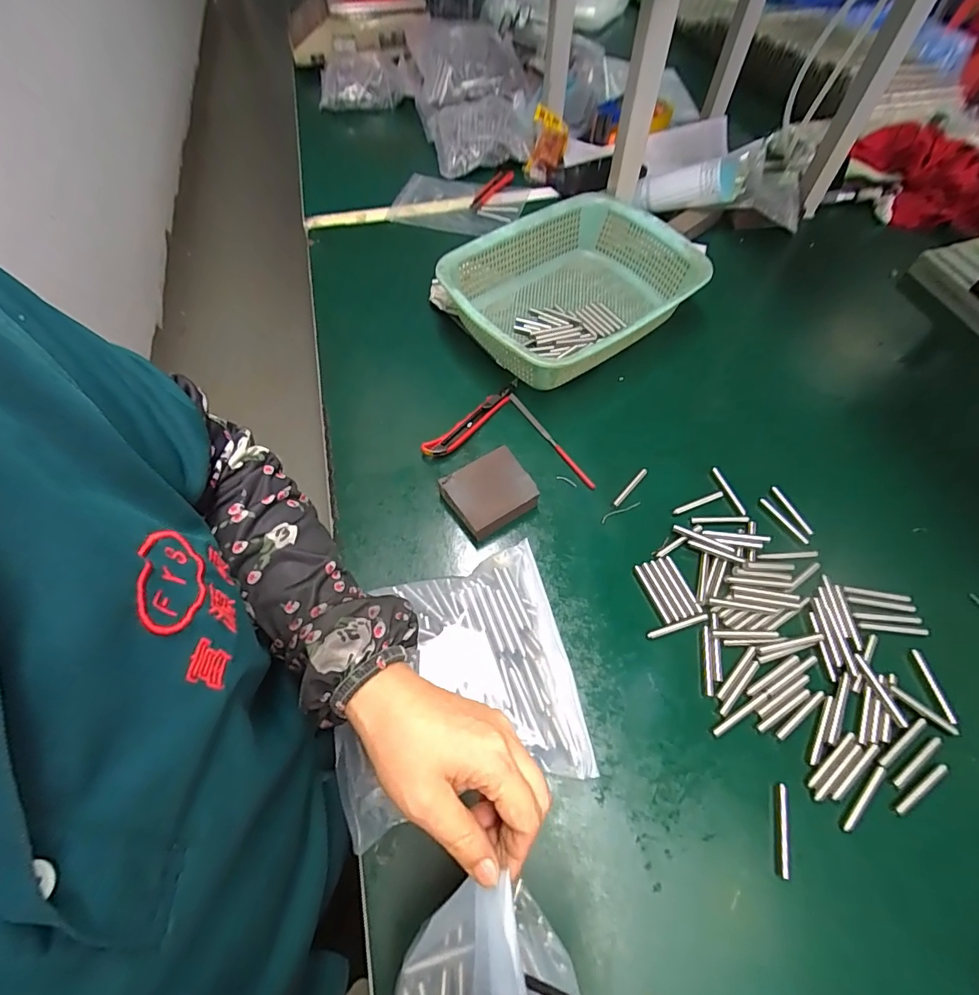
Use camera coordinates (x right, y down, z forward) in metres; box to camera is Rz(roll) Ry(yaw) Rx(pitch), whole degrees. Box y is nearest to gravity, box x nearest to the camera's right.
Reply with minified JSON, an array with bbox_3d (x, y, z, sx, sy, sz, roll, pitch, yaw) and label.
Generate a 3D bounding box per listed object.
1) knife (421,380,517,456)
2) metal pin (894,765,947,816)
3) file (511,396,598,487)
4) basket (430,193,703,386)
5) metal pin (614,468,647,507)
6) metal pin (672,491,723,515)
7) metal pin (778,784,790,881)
[{"bbox_3d":[-0.016,-0.090,0.535,0.022,0.016,0.143,40,69,22],"label":"knife"},{"bbox_3d":[0.329,0.222,0.362,0.058,0.004,0.007,-28,63,-14],"label":"metal pin"},{"bbox_3d":[0.068,-0.065,0.530,0.010,0.006,0.149,-30,63,-15],"label":"file"},{"bbox_3d":[0.107,-0.258,0.595,0.306,0.087,0.223,-39,66,-19],"label":"basket"},{"bbox_3d":[0.148,-0.011,0.498,0.007,0.004,0.058,37,67,20],"label":"metal pin"},{"bbox_3d":[0.215,0.006,0.489,0.060,0.004,0.006,-20,61,-9],"label":"metal pin"},{"bbox_3d":[0.216,0.245,0.350,0.007,0.005,0.058,11,61,8],"label":"metal pin"}]

